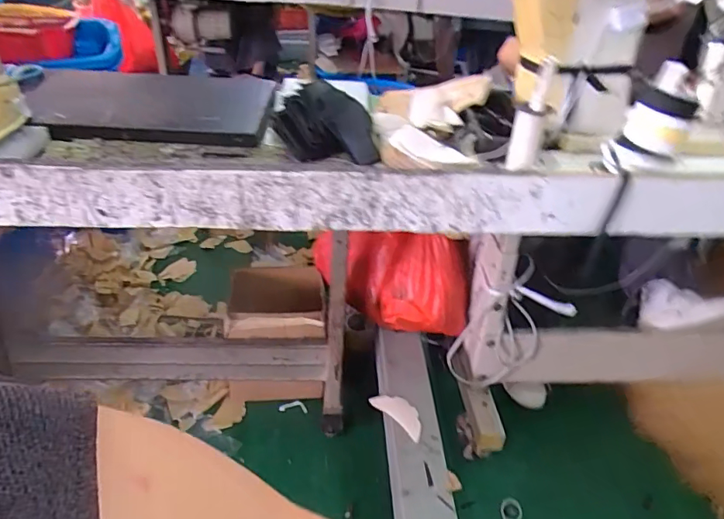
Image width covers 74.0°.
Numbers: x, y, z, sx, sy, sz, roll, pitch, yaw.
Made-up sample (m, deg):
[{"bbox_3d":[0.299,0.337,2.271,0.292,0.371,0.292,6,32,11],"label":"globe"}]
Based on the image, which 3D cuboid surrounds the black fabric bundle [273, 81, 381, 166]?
[{"bbox_3d":[-0.064,-0.264,0.917,0.197,0.091,0.137,5,38,-1],"label":"black fabric bundle"}]

